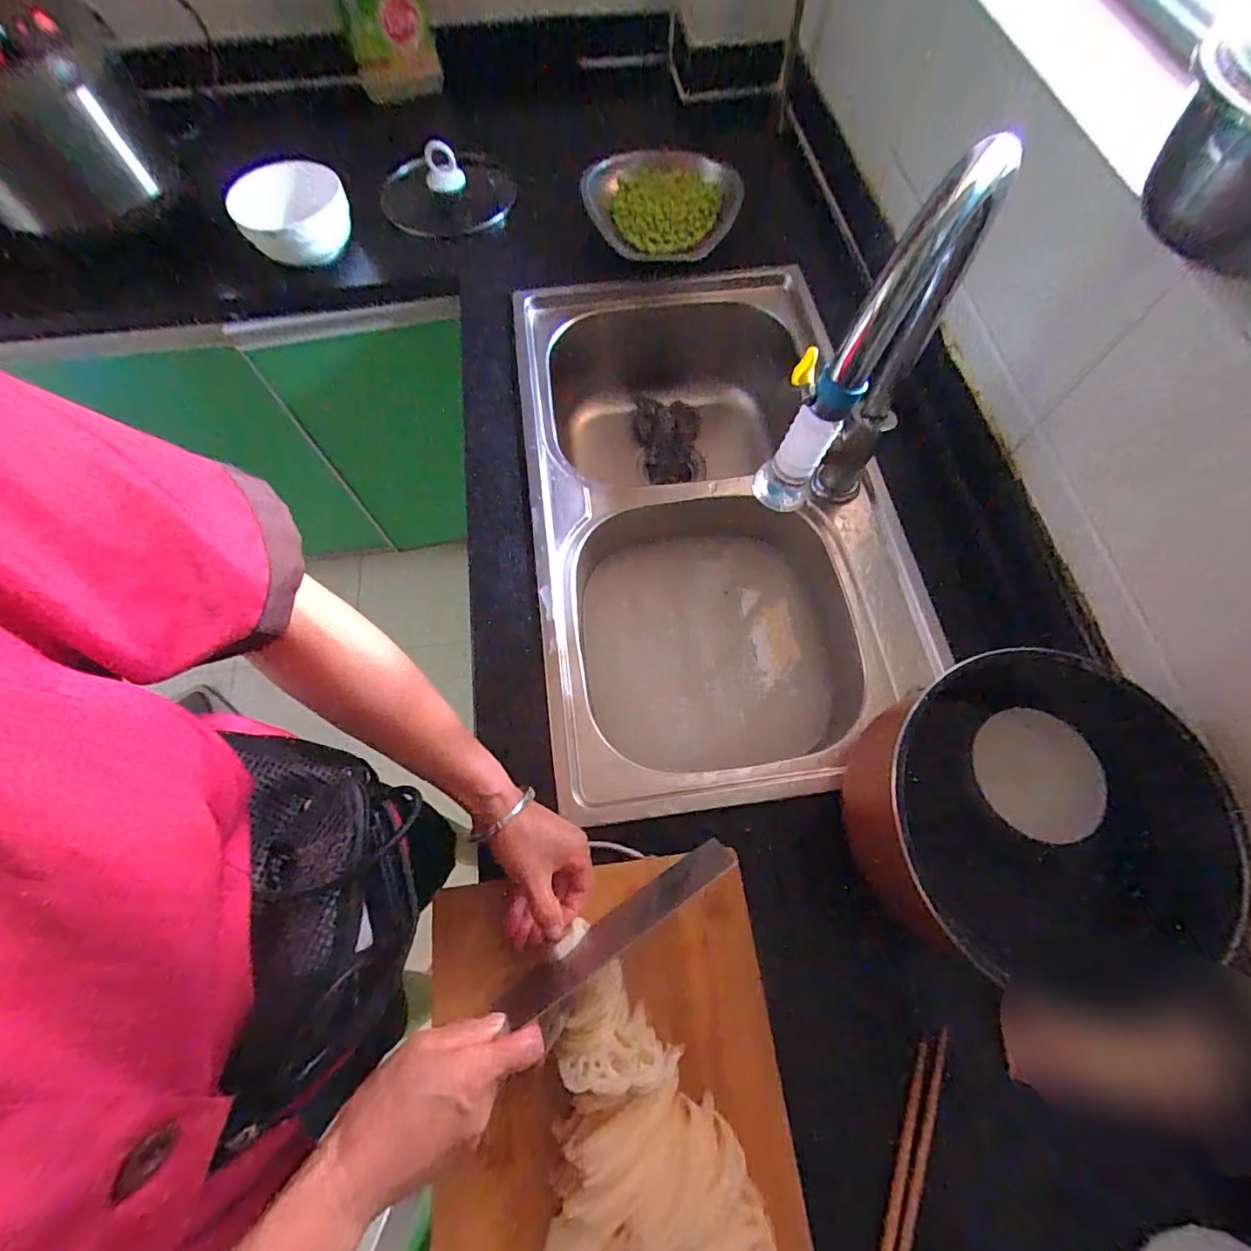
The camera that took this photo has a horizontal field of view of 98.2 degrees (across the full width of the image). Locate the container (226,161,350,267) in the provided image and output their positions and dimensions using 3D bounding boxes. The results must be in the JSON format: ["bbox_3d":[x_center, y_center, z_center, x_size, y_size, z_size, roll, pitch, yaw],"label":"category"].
[{"bbox_3d":[-0.457,-0.559,0.736,0.128,0.064,0.115,15,67,6],"label":"container"}]

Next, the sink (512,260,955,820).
[{"bbox_3d":[0.094,-0.124,0.719,0.413,0.223,0.702,-8,69,-3],"label":"sink"}]

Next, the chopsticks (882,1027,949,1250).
[{"bbox_3d":[0.196,0.414,0.382,0.018,0.017,0.225,25,68,11],"label":"chopsticks"}]

